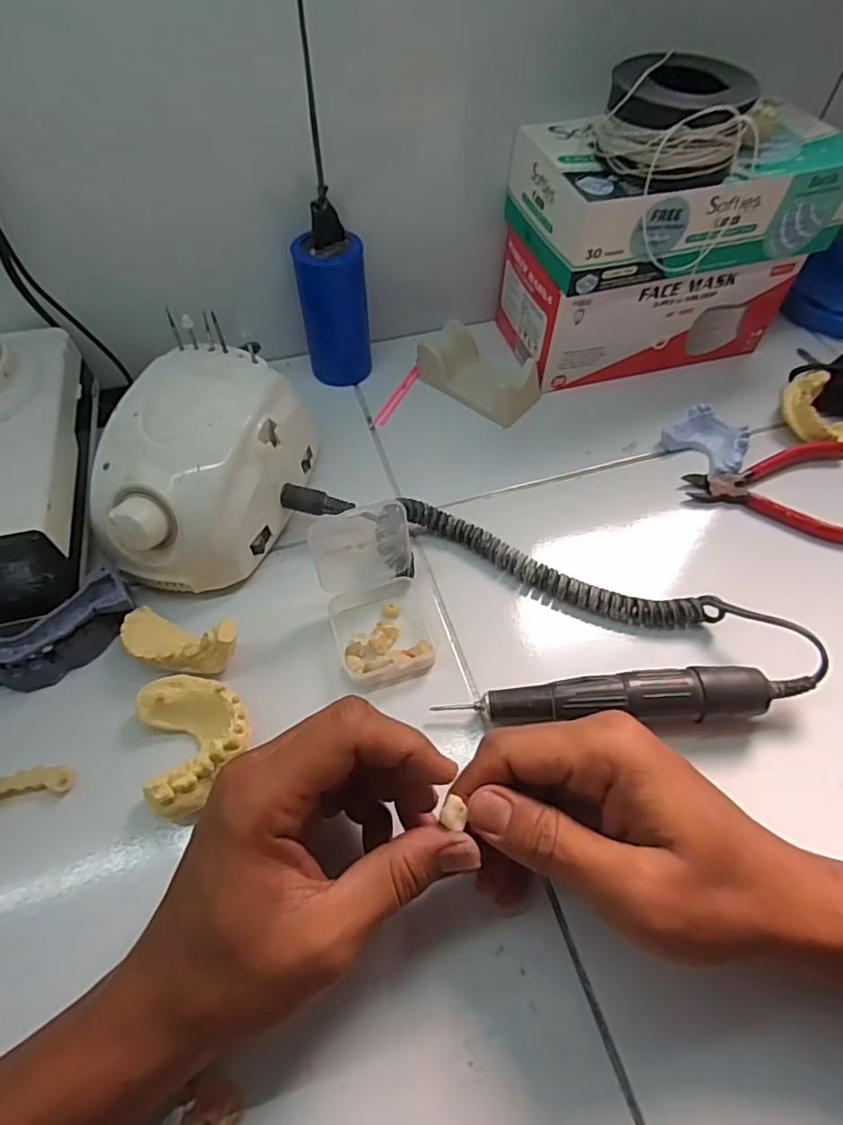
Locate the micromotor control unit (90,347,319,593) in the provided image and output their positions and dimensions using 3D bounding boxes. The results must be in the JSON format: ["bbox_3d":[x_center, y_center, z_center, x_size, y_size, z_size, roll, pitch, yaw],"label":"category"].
[{"bbox_3d":[-0.136,-0.055,0.359,0.098,0.082,0.141,14,58,8],"label":"micromotor control unit"}]

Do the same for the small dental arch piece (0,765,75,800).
[{"bbox_3d":[-0.202,0.113,0.289,0.047,0.011,0.014,-15,58,-10],"label":"small dental arch piece"}]

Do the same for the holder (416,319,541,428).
[{"bbox_3d":[0.044,-0.149,0.454,0.090,0.031,0.058,33,62,19],"label":"holder"}]

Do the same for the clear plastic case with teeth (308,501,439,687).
[{"bbox_3d":[-0.027,0.017,0.343,0.058,0.032,0.102,-14,58,-10],"label":"clear plastic case with teeth"}]

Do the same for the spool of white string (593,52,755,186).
[{"bbox_3d":[0.149,-0.263,0.348,0.090,0.049,0.074,14,58,8],"label":"spool of white string"}]

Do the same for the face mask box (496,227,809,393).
[{"bbox_3d":[0.177,-0.214,0.461,0.205,0.078,0.094,-11,58,-8],"label":"face mask box"}]

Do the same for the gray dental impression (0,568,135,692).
[{"bbox_3d":[-0.203,0.042,0.321,0.088,0.031,0.028,-30,62,-19],"label":"gray dental impression"}]

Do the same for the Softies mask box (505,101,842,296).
[{"bbox_3d":[0.179,-0.261,0.404,0.206,0.061,0.115,-17,59,-11],"label":"Softies mask box"}]

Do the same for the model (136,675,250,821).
[{"bbox_3d":[-0.114,0.089,0.295,0.050,0.027,0.071,-20,59,-13],"label":"model"}]

